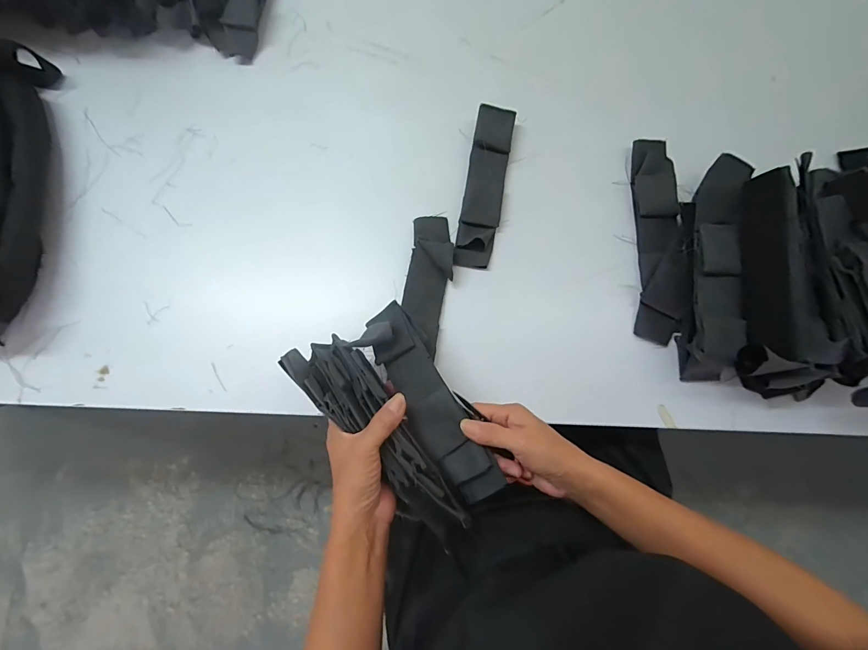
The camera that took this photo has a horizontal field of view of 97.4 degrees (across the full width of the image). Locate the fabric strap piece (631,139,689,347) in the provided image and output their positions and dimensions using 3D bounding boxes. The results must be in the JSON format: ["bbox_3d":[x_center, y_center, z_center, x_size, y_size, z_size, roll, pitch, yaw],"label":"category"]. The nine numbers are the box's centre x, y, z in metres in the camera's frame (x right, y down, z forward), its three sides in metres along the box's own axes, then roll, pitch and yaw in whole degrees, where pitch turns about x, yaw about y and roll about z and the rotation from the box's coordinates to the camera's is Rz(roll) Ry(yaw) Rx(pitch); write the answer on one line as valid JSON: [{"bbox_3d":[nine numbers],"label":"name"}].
[{"bbox_3d":[0.260,-0.103,0.440,0.050,0.021,0.244,-2,78,34],"label":"fabric strap piece"}]

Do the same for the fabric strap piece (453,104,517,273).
[{"bbox_3d":[0.062,-0.166,0.454,0.046,0.021,0.198,9,78,2],"label":"fabric strap piece"}]

